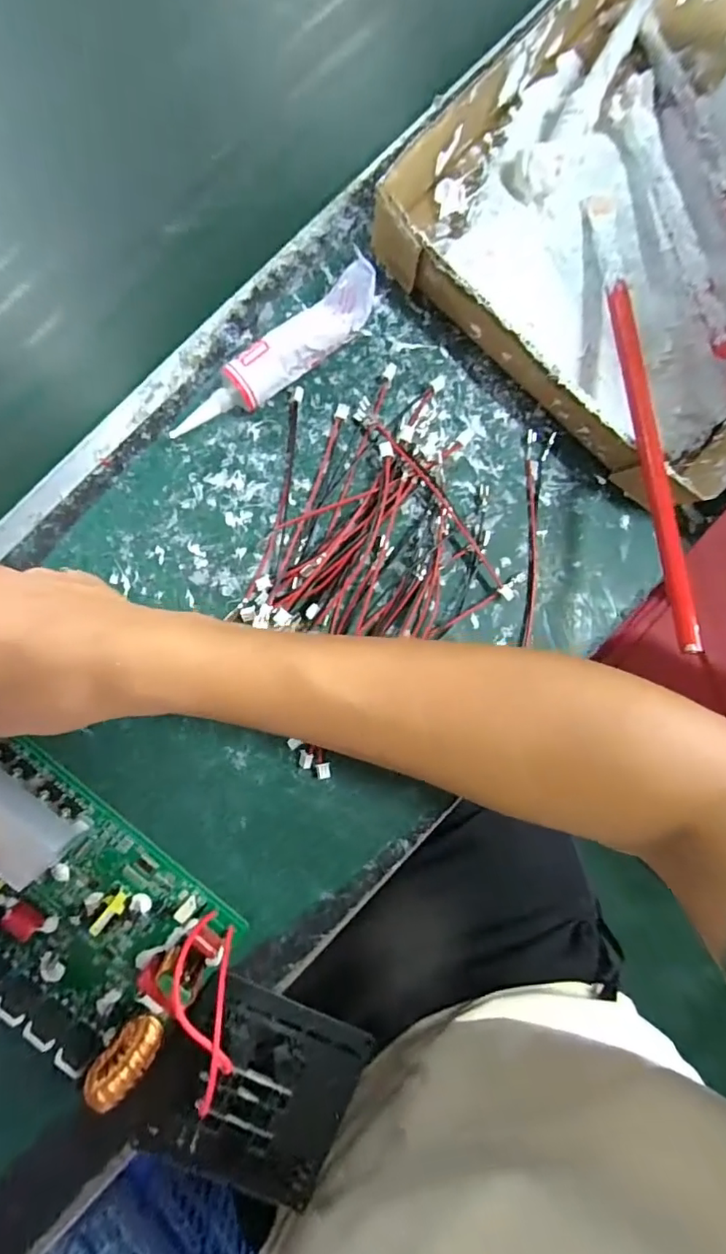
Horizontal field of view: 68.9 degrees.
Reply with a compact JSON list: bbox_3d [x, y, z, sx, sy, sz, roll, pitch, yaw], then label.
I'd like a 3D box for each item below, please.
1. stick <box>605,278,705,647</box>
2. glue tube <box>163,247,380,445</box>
[{"bbox_3d":[0.145,-0.088,0.266,0.010,0.010,0.204,-1,74,-3],"label":"stick"},{"bbox_3d":[-0.046,-0.142,0.281,0.126,0.033,0.029,-40,92,-3],"label":"glue tube"}]

